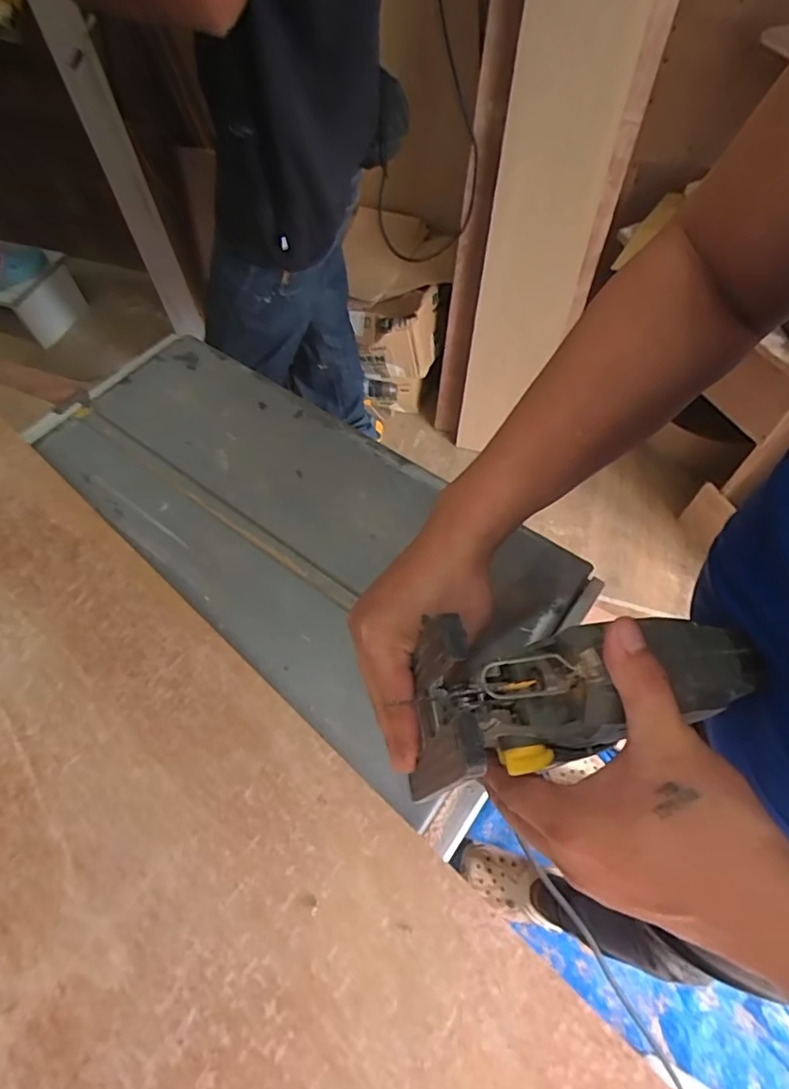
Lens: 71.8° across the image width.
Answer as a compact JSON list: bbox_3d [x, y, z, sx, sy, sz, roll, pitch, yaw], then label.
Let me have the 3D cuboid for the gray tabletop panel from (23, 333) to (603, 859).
[{"bbox_3d":[-0.118,-0.035,0.545,0.601,0.024,0.263,35,66,19],"label":"gray tabletop panel"}]

